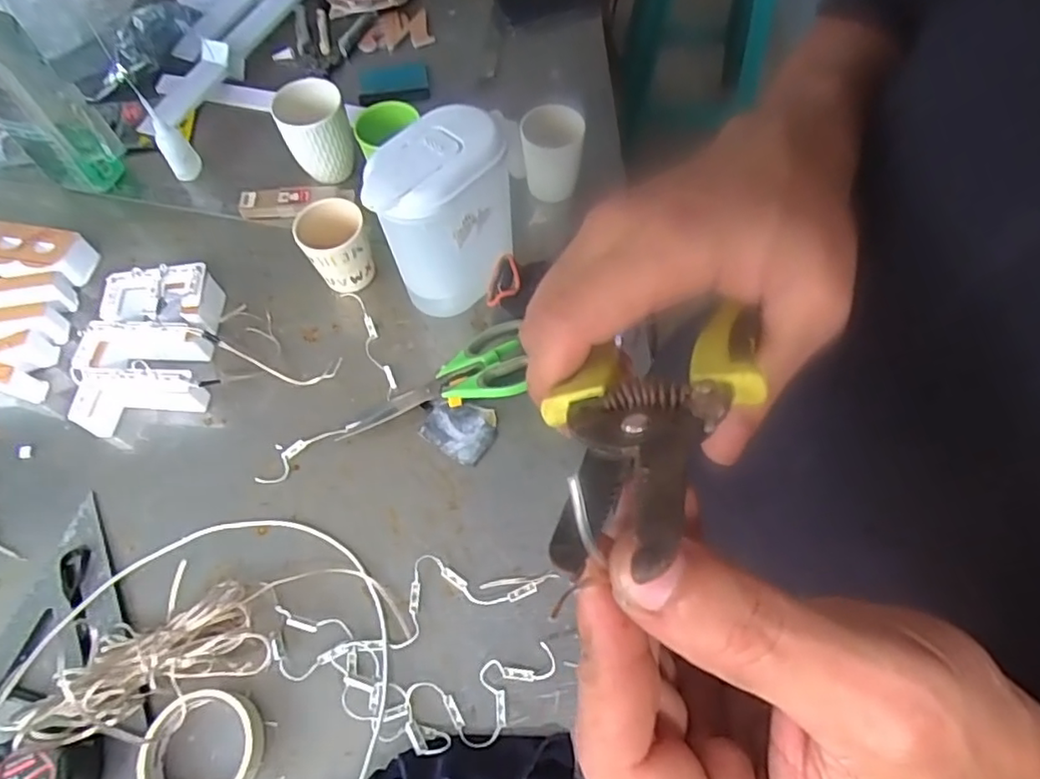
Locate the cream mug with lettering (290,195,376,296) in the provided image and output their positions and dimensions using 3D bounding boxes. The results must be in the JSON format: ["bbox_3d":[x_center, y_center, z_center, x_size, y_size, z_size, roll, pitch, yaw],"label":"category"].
[{"bbox_3d":[-0.205,-0.157,0.701,0.073,0.089,0.068,-26,65,-12],"label":"cream mug with lettering"}]

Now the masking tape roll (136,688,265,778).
[{"bbox_3d":[-0.251,0.289,0.497,0.094,0.025,0.088,-1,63,1],"label":"masking tape roll"}]

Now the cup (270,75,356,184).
[{"bbox_3d":[-0.250,-0.311,0.776,0.080,0.117,0.081,-18,64,-8],"label":"cup"}]

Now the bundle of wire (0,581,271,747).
[{"bbox_3d":[-0.306,0.226,0.519,0.184,0.047,0.084,-18,64,-8],"label":"bundle of wire"}]

